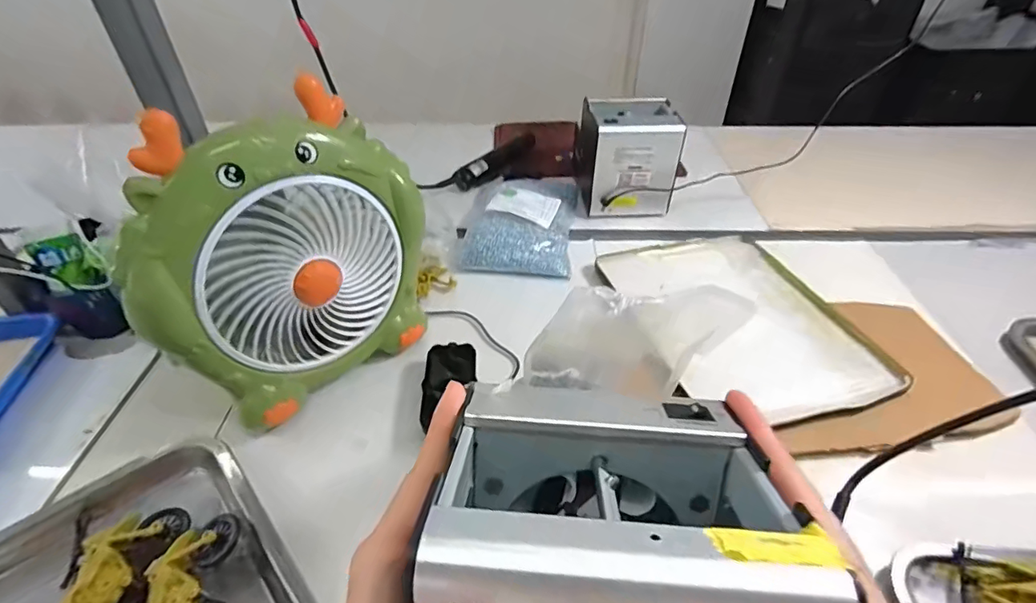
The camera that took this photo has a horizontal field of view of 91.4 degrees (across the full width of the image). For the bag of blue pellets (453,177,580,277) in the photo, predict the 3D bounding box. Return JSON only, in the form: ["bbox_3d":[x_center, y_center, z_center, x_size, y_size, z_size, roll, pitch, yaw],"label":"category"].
[{"bbox_3d":[0.008,-0.129,0.759,0.158,0.039,0.236,5,41,5],"label":"bag of blue pellets"}]

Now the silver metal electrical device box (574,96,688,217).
[{"bbox_3d":[0.168,-0.224,0.792,0.134,0.143,0.129,1,41,0],"label":"silver metal electrical device box"}]

